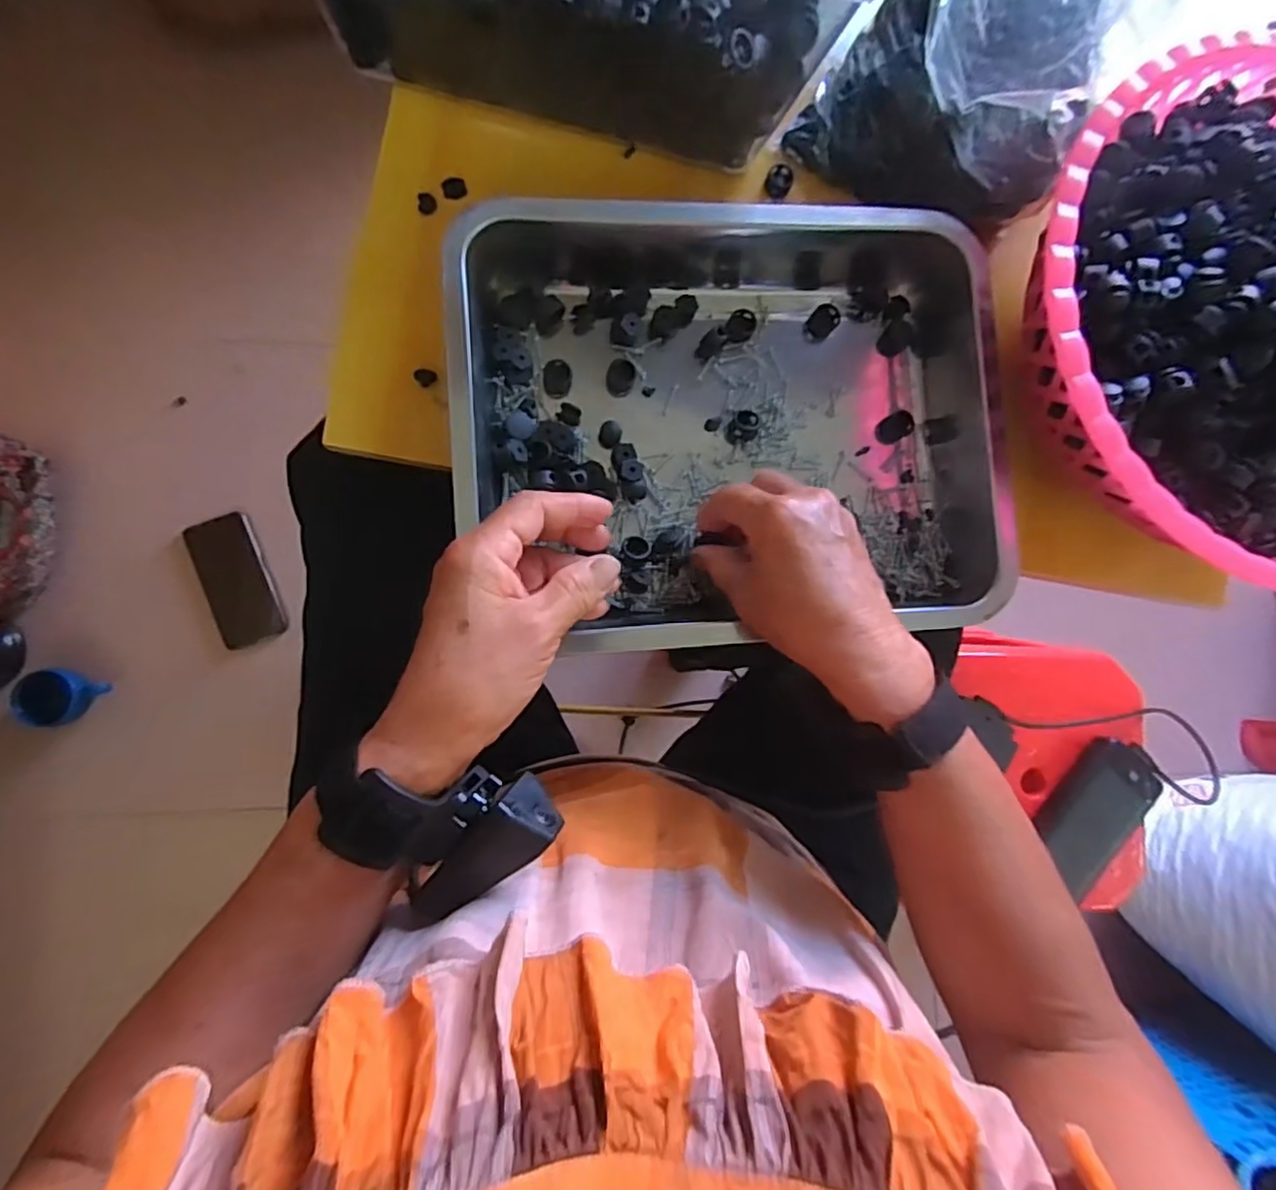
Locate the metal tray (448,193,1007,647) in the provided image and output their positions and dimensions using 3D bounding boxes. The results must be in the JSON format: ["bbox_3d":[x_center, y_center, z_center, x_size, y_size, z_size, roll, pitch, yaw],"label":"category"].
[{"bbox_3d":[0.053,-0.105,0.383,0.311,0.060,0.251,-4,88,-9],"label":"metal tray"}]

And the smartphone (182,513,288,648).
[{"bbox_3d":[-0.495,-0.017,0.806,0.072,0.012,0.156,-20,98,-21],"label":"smartphone"}]

